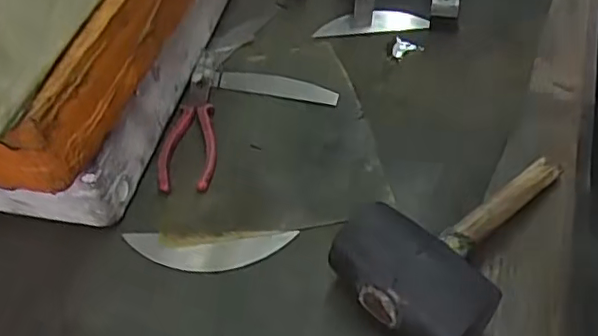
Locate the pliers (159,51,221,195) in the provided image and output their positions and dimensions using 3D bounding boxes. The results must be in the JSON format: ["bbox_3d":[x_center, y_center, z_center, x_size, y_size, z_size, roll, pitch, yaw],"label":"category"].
[{"bbox_3d":[-0.111,-0.052,0.609,0.053,0.017,0.190,-6,49,2],"label":"pliers"}]

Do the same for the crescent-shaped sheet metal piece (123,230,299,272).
[{"bbox_3d":[-0.077,0.071,0.510,0.143,0.006,0.038,-2,54,1],"label":"crescent-shaped sheet metal piece"}]

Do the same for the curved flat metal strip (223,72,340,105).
[{"bbox_3d":[-0.022,-0.090,0.648,0.131,0.006,0.030,11,64,9],"label":"curved flat metal strip"}]

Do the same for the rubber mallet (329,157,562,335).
[{"bbox_3d":[0.138,0.042,0.469,0.223,0.063,0.116,-37,55,-23],"label":"rubber mallet"}]

